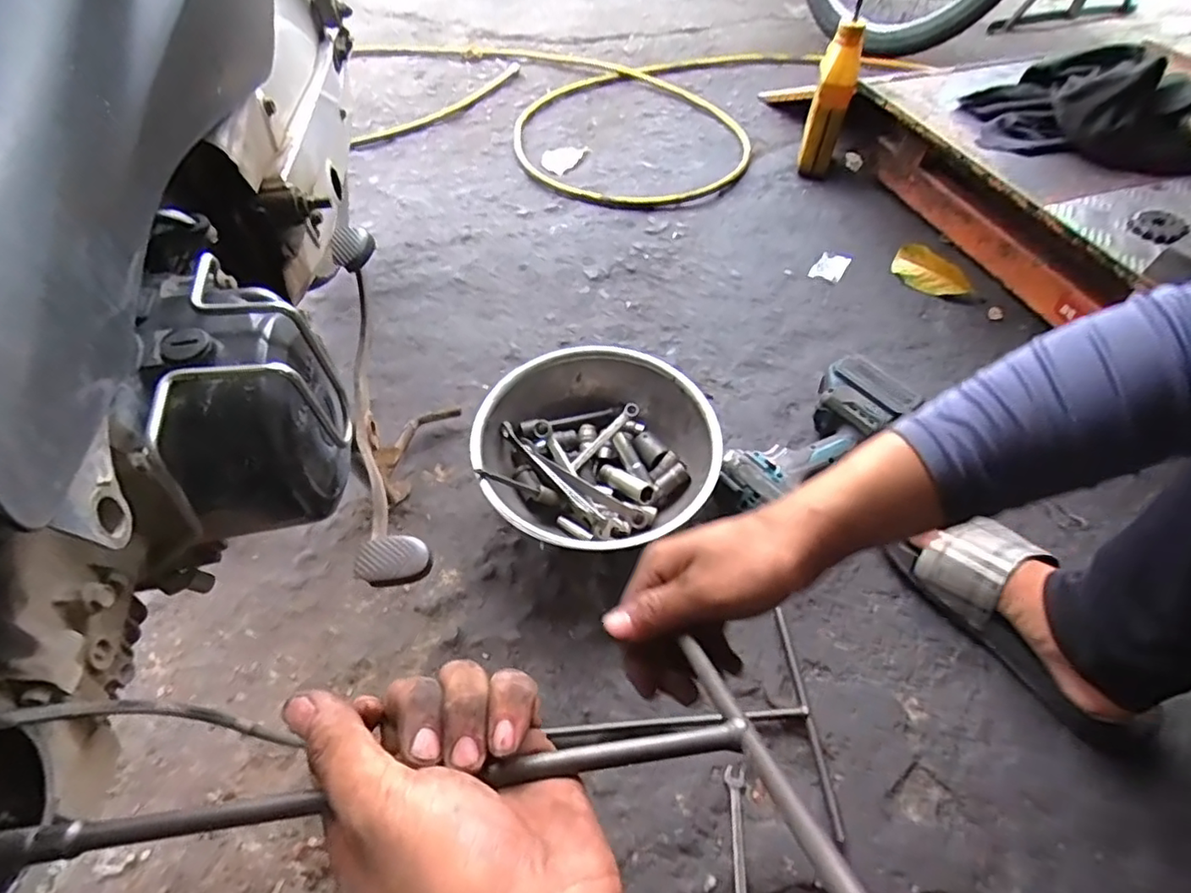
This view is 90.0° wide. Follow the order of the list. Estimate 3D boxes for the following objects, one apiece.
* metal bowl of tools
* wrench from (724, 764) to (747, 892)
[{"bbox_3d":[0.000,0.011,0.679,0.249,0.095,0.247,-1,52,1],"label":"metal bowl of tools"},{"bbox_3d":[0.114,0.339,0.475,0.016,0.011,0.145,4,52,4],"label":"wrench"}]

